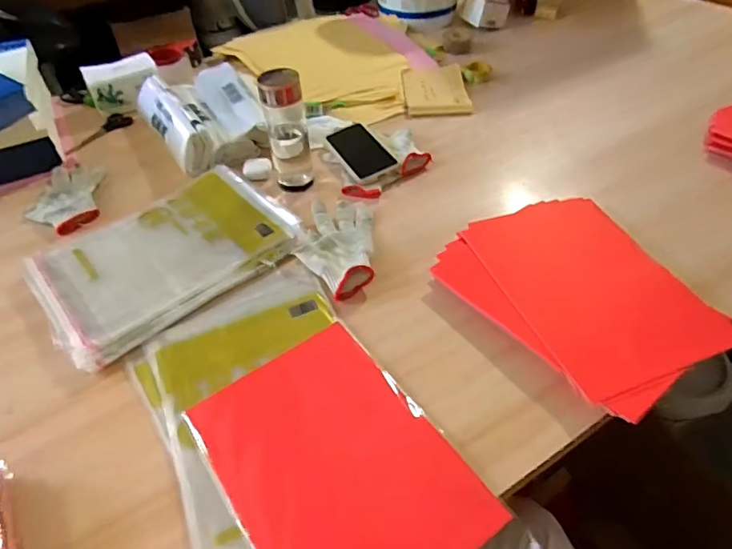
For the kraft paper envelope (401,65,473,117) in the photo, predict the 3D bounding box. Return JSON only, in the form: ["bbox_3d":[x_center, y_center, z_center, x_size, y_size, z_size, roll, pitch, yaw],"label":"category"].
[{"bbox_3d":[0.152,-0.408,1.069,0.134,0.021,0.186,-3,47,0],"label":"kraft paper envelope"}]

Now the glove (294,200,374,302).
[{"bbox_3d":[-0.045,-0.047,0.716,0.106,0.034,0.199,-2,46,1],"label":"glove"}]

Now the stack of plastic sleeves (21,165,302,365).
[{"bbox_3d":[-0.291,-0.033,0.721,0.347,0.028,0.255,-33,52,-26],"label":"stack of plastic sleeves"}]

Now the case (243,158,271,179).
[{"bbox_3d":[-0.193,-0.188,0.873,0.050,0.021,0.044,-14,48,-10],"label":"case"}]

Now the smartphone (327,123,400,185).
[{"bbox_3d":[-0.008,-0.218,0.875,0.082,0.016,0.169,-24,49,-8],"label":"smartphone"}]

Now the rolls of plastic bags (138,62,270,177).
[{"bbox_3d":[-0.324,-0.314,0.960,0.193,0.073,0.313,-21,49,-16],"label":"rolls of plastic bags"}]

